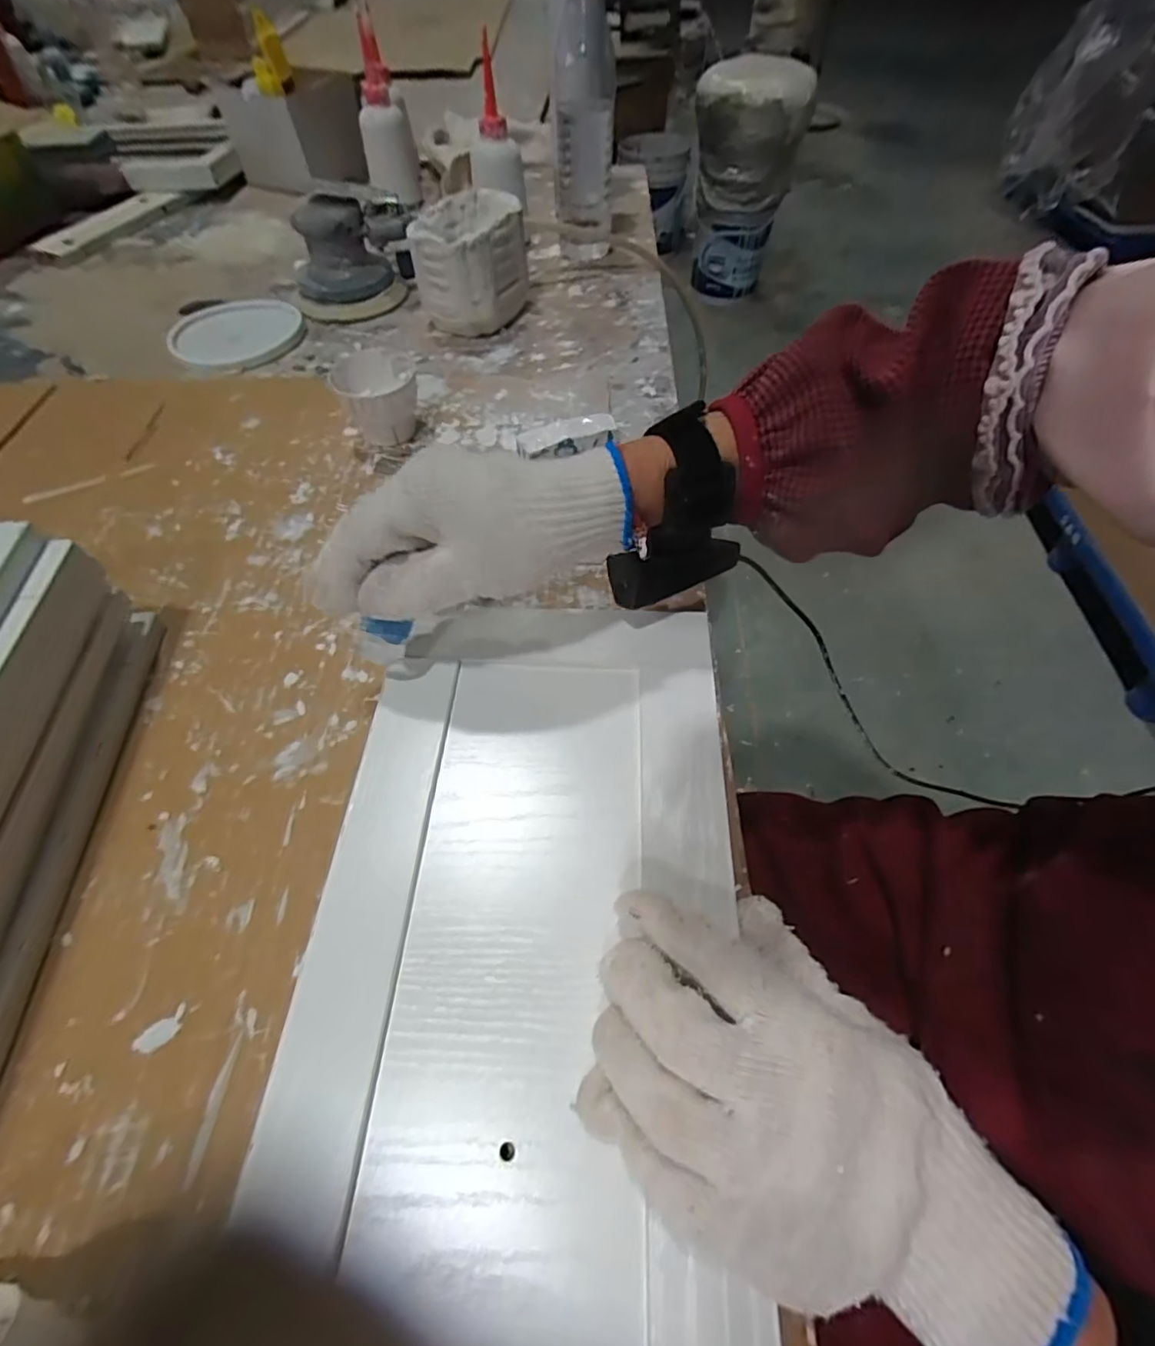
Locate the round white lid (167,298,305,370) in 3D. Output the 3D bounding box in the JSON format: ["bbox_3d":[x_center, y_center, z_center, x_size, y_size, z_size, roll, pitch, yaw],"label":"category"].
[{"bbox_3d":[-0.333,-0.339,0.569,0.122,0.008,0.122,0,55,1],"label":"round white lid"}]

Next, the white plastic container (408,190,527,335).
[{"bbox_3d":[-0.099,-0.390,0.552,0.092,0.087,0.111,1,55,2],"label":"white plastic container"}]

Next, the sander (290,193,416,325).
[{"bbox_3d":[-0.229,-0.422,0.581,0.125,0.084,0.090,-19,57,-12],"label":"sander"}]

